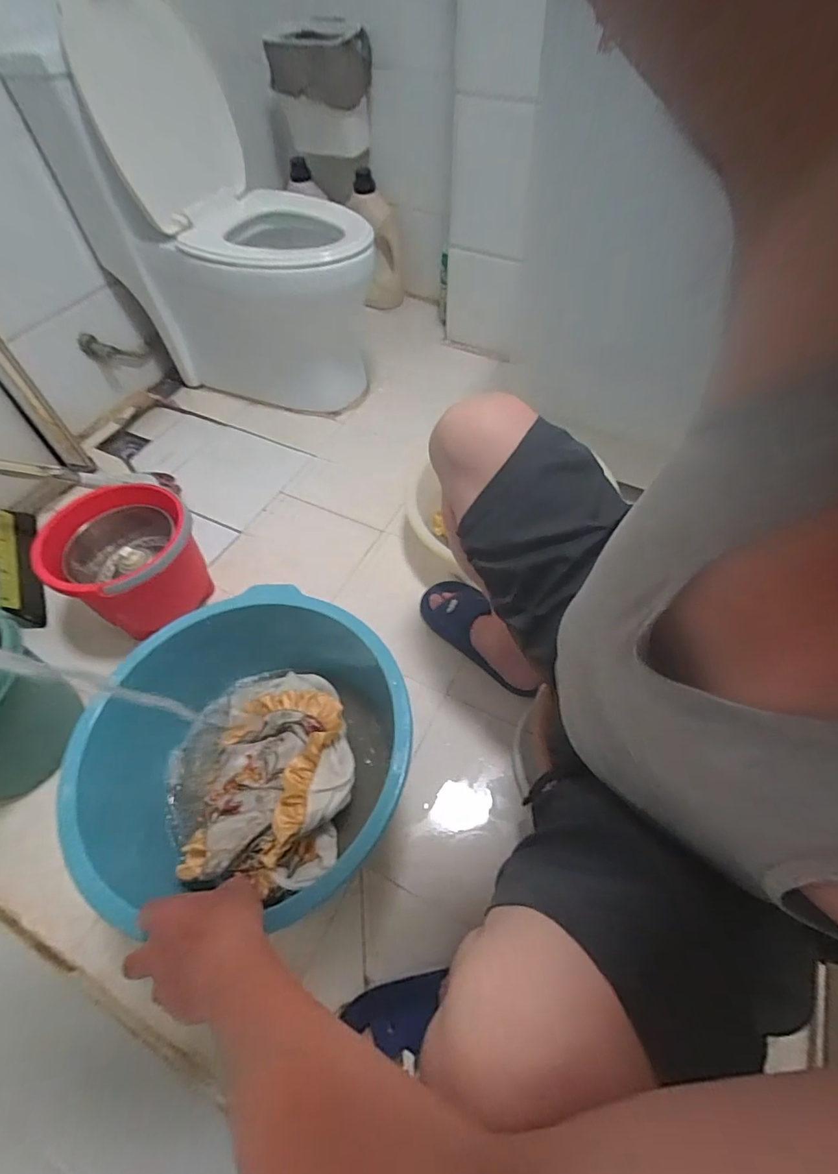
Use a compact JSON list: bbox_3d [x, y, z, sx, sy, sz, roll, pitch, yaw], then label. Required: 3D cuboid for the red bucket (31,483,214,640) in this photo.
[{"bbox_3d":[-0.537,-0.038,0.897,0.224,0.224,0.231,-1,55,2],"label":"red bucket"}]

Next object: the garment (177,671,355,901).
[{"bbox_3d":[-0.195,0.240,0.639,0.206,0.103,0.282,1,55,-1],"label":"garment"}]

